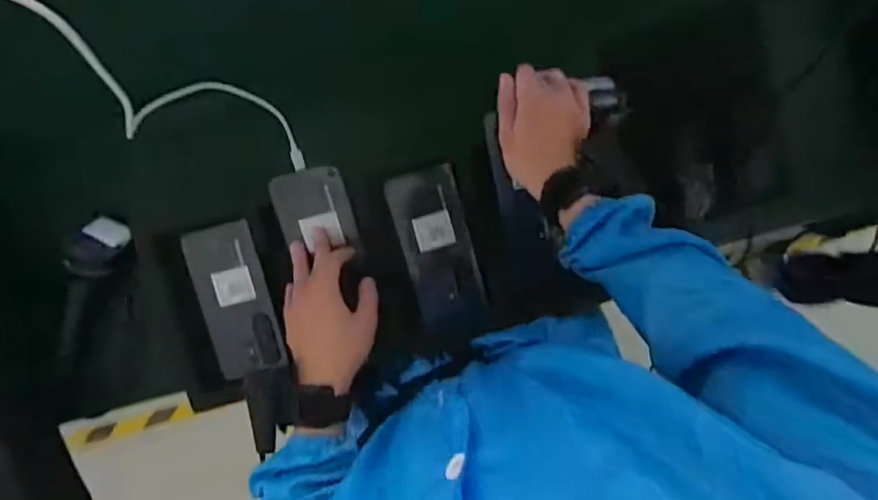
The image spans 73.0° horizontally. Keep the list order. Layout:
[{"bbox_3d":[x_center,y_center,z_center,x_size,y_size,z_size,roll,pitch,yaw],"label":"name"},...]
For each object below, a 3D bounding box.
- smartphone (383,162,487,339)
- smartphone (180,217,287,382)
[{"bbox_3d":[0.001,0.002,0.650,0.073,0.013,0.178,-16,97,0],"label":"smartphone"},{"bbox_3d":[-0.222,0.055,0.646,0.072,0.012,0.163,-14,97,-1],"label":"smartphone"}]

